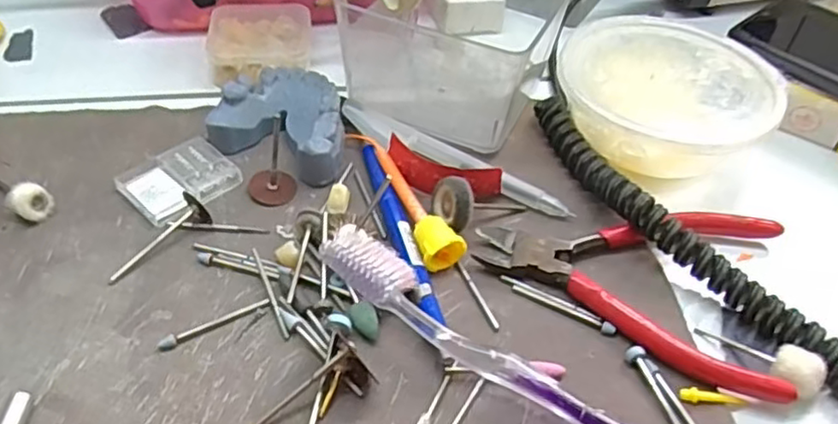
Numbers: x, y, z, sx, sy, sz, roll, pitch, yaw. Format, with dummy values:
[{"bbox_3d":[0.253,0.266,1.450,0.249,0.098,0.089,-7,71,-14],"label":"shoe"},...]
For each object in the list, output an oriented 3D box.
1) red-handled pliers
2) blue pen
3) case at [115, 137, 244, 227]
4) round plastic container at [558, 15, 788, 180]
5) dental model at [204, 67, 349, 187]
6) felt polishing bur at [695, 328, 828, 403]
[{"bbox_3d":[0.087,0.024,0.276,0.124,0.011,0.089,13,46,8],"label":"red-handled pliers"},{"bbox_3d":[-0.008,0.006,0.285,0.009,0.009,0.104,-10,48,-14],"label":"blue pen"},{"bbox_3d":[-0.107,-0.014,0.299,0.035,0.009,0.044,34,52,25],"label":"case"},{"bbox_3d":[0.119,-0.053,0.332,0.099,0.041,0.096,3,46,-3],"label":"round plastic container"},{"bbox_3d":[-0.060,-0.044,0.318,0.063,0.022,0.053,22,48,16],"label":"dental model"},{"bbox_3d":[0.128,0.055,0.252,0.015,0.014,0.044,-33,36,-31],"label":"felt polishing bur"}]

